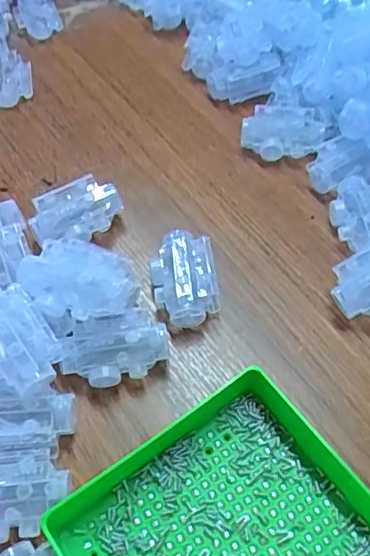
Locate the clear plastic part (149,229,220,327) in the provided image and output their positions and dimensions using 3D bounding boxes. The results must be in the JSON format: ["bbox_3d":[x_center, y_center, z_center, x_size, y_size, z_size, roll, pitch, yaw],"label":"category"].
[{"bbox_3d":[-0.001,0.001,0.398,0.043,0.031,0.063,-8,56,-7],"label":"clear plastic part"}]

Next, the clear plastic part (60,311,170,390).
[{"bbox_3d":[-0.045,0.049,0.368,0.067,0.032,0.039,-9,56,-7],"label":"clear plastic part"}]

